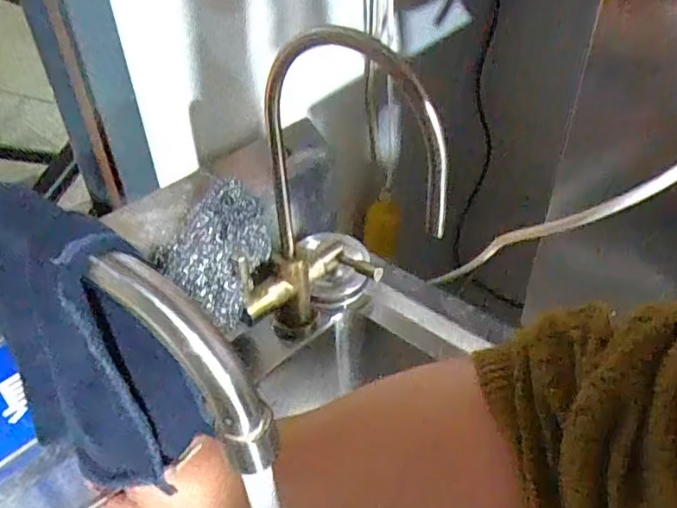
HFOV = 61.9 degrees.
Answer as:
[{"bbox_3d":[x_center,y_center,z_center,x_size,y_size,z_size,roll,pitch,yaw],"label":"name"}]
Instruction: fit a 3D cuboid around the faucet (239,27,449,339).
[{"bbox_3d":[0.016,-0.042,0.452,0.153,0.284,0.124,13,41,17],"label":"faucet"}]

